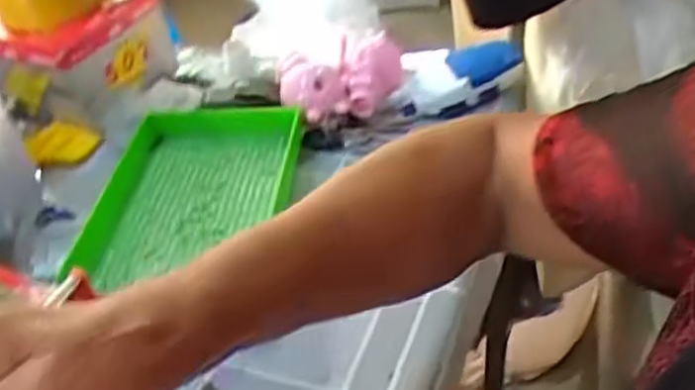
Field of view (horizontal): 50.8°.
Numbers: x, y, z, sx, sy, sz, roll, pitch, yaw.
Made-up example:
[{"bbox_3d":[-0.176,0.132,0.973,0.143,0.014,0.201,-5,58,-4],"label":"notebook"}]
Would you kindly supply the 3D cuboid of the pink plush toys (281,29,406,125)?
[{"bbox_3d":[-0.005,-0.111,0.682,0.114,0.056,0.062,-10,39,-5],"label":"pink plush toys"}]

